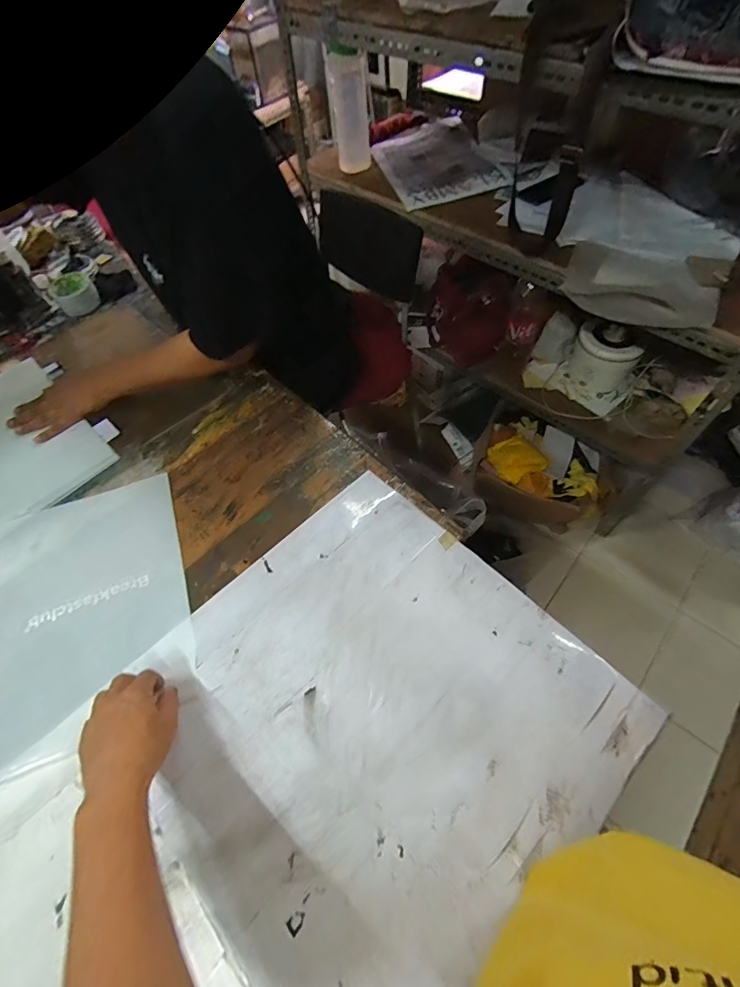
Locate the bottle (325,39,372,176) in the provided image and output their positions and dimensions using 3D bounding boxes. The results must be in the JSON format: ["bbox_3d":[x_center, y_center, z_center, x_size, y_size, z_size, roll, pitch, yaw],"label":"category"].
[{"bbox_3d":[-0.053,-1.001,1.168,0.095,0.244,0.075,-5,57,1],"label":"bottle"}]

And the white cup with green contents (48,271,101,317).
[{"bbox_3d":[-0.632,-0.428,0.946,0.081,0.049,0.092,-33,61,-16],"label":"white cup with green contents"}]

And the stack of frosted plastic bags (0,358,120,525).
[{"bbox_3d":[-0.618,-0.083,0.736,0.346,0.019,0.246,37,66,26],"label":"stack of frosted plastic bags"}]

